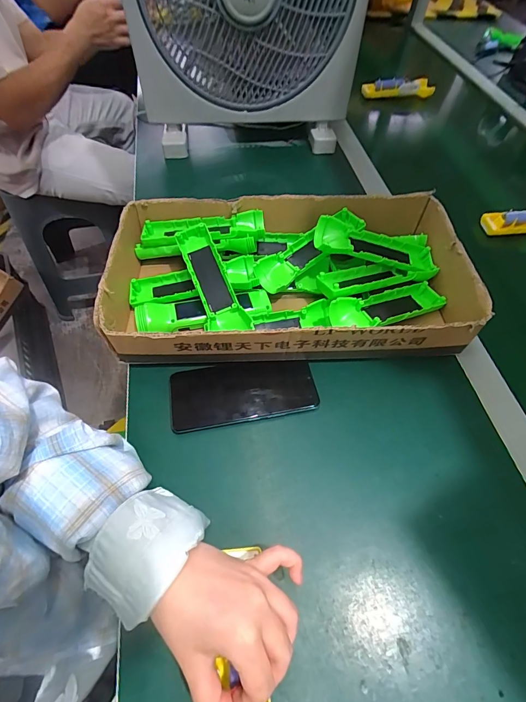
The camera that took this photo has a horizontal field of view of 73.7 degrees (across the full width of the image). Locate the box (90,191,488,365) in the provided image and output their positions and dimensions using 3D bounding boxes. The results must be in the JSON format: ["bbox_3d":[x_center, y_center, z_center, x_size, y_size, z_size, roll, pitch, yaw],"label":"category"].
[{"bbox_3d":[0.030,-0.094,0.445,0.417,0.079,0.222,-2,58,-2],"label":"box"}]

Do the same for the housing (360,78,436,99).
[{"bbox_3d":[0.328,-0.639,0.855,0.174,0.034,0.029,-3,58,-2],"label":"housing"}]

